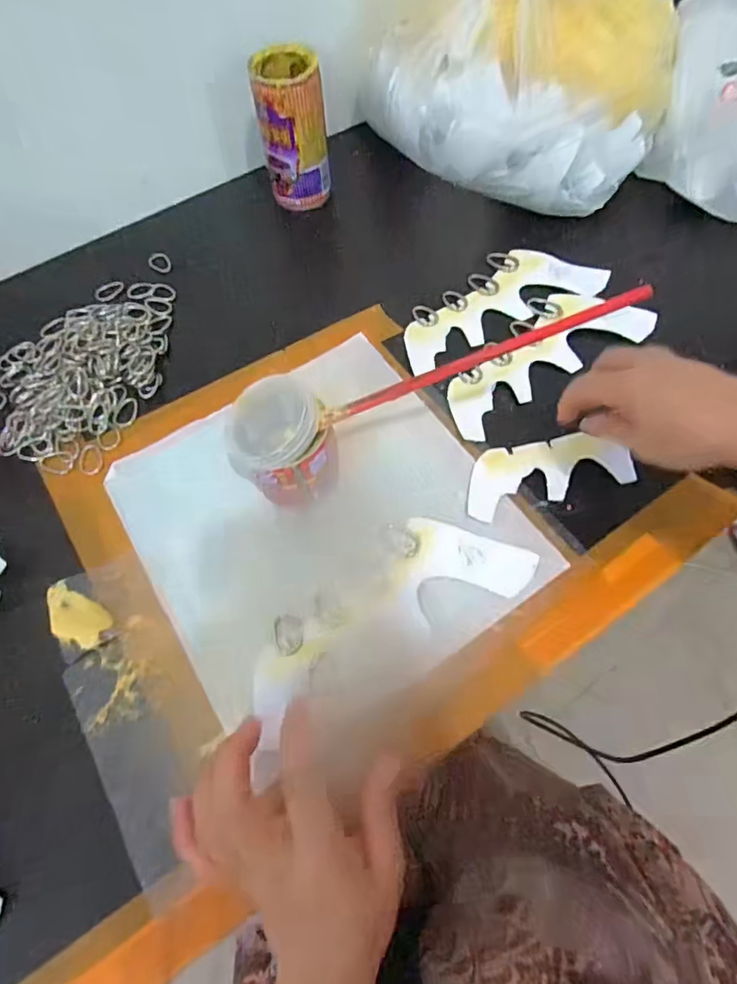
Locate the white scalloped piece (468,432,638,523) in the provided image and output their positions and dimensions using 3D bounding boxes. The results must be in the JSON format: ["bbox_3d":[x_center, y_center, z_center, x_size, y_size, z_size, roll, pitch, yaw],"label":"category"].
[{"bbox_3d":[0.138,-0.018,0.401,0.132,0.008,0.054,-16,64,-5],"label":"white scalloped piece"}]

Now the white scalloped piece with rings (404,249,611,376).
[{"bbox_3d":[0.118,-0.184,0.487,0.207,0.014,0.087,-29,63,-10],"label":"white scalloped piece with rings"}]

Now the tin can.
[{"bbox_3d":[-0.077,-0.359,0.514,0.068,0.116,0.068,-14,64,-4],"label":"tin can"}]

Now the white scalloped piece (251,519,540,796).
[{"bbox_3d":[0.008,0.088,0.357,0.224,0.006,0.078,-32,69,-12],"label":"white scalloped piece"}]

